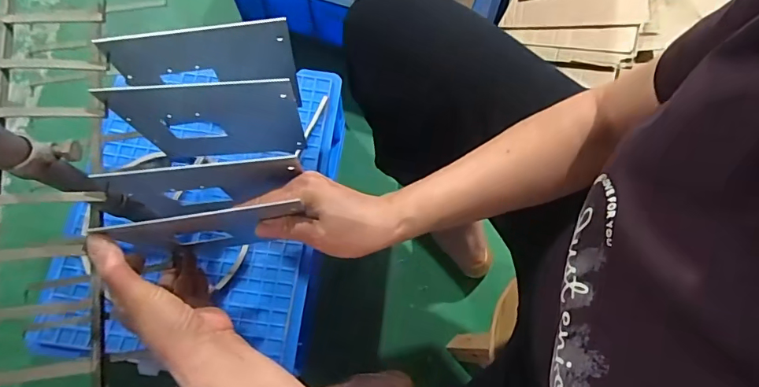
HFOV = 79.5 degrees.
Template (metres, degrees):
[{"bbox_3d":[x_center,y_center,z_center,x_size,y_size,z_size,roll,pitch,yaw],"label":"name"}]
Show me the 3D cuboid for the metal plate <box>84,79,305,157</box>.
[{"bbox_3d":[-0.153,-0.065,0.444,0.150,0.174,0.008,-5,78,-4],"label":"metal plate"}]

